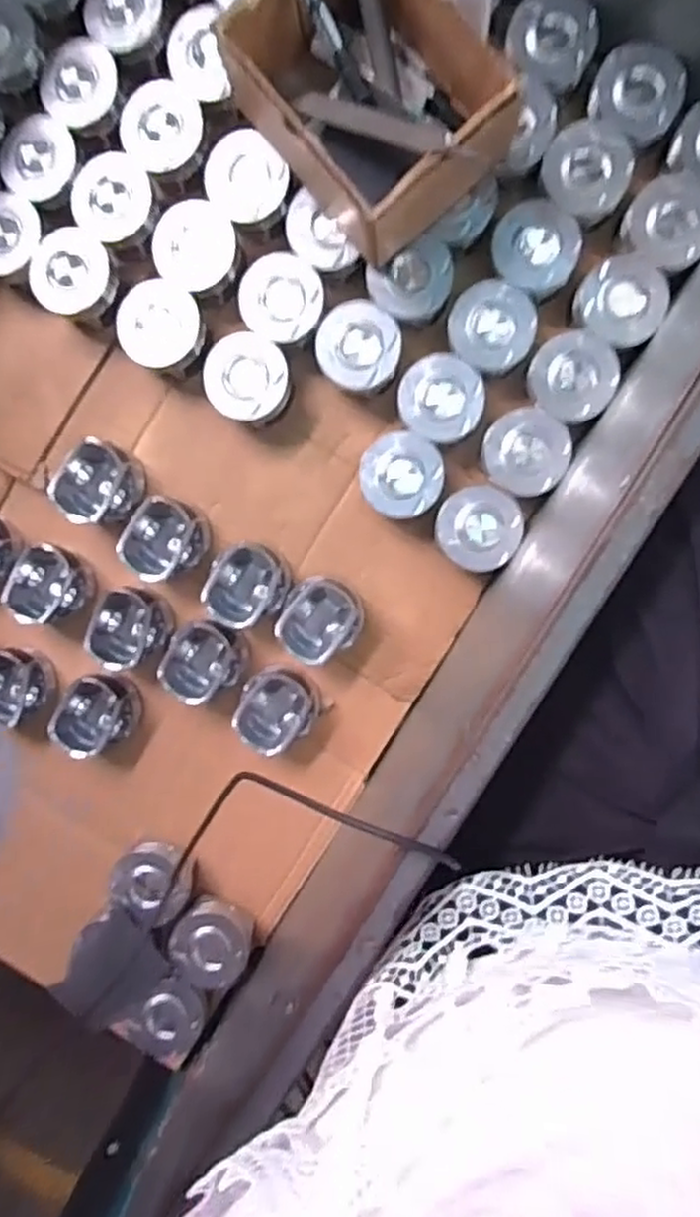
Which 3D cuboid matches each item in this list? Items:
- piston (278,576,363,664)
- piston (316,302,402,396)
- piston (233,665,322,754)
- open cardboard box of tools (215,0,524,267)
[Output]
[{"bbox_3d":[-0.027,0.011,0.688,0.074,0.054,0.078,1,95,7],"label":"piston"},{"bbox_3d":[0.009,-0.243,0.669,0.075,0.051,0.081,1,95,7],"label":"piston"},{"bbox_3d":[-0.073,0.099,0.688,0.083,0.053,0.076,-15,93,8],"label":"piston"},{"bbox_3d":[0.016,-0.415,0.582,0.208,0.105,0.160,43,98,2],"label":"open cardboard box of tools"}]

